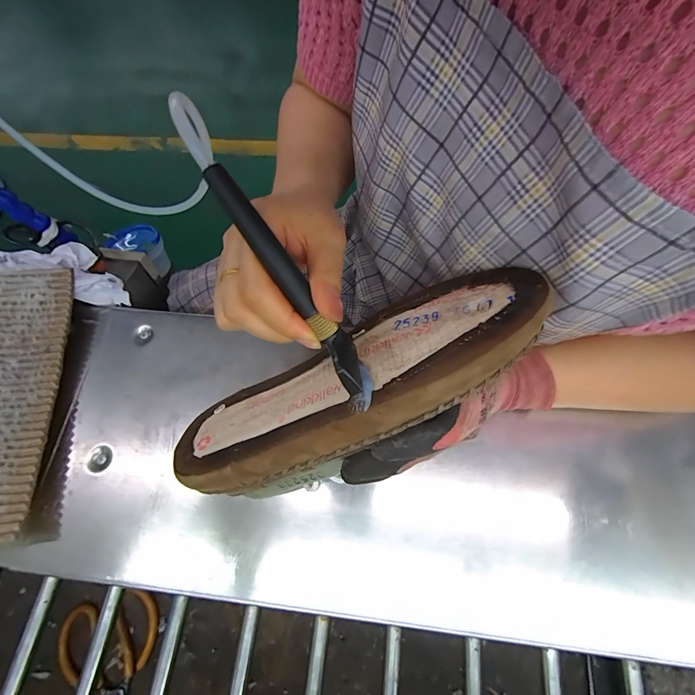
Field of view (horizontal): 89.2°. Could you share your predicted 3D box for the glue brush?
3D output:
[{"bbox_3d":[-0.033,-0.039,0.179,0.019,0.009,0.170,-37,106,-11],"label":"glue brush"}]

